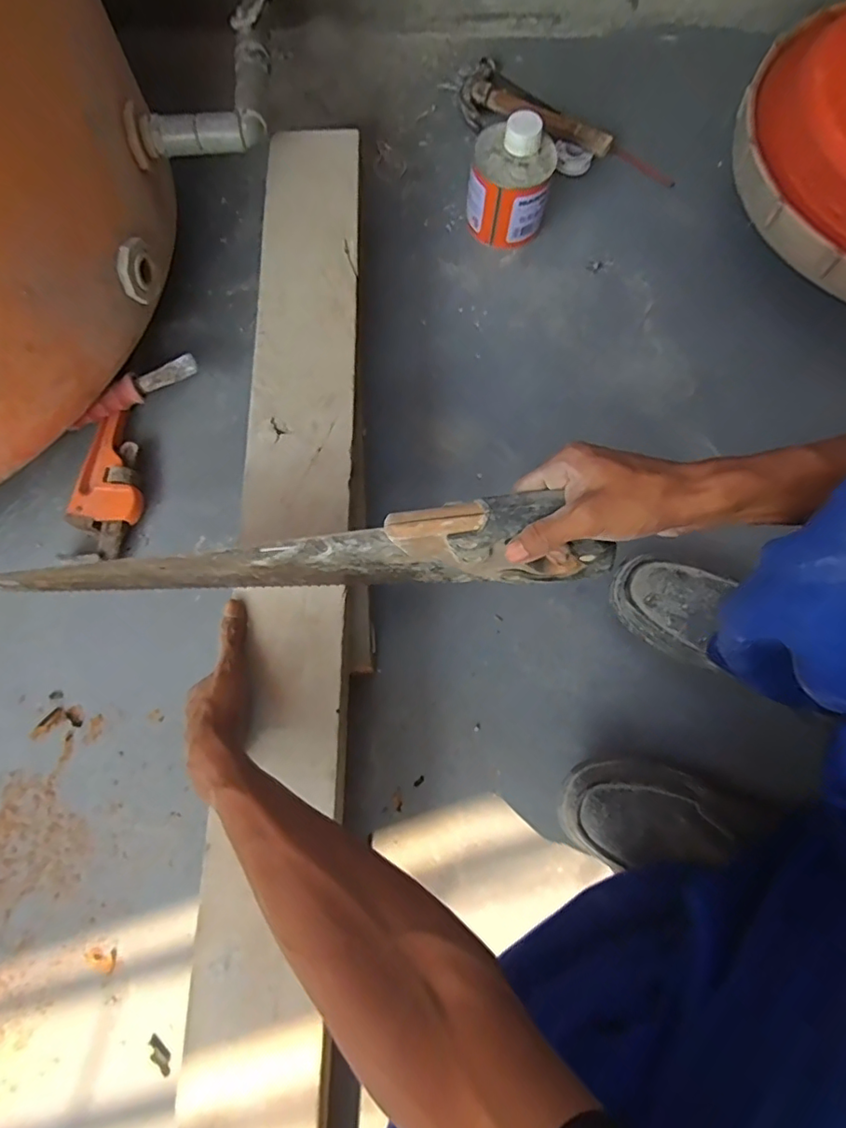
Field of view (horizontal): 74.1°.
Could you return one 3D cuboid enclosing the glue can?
[{"bbox_3d":[0.105,-0.462,0.685,0.094,0.120,0.088,0,75,-2],"label":"glue can"}]

